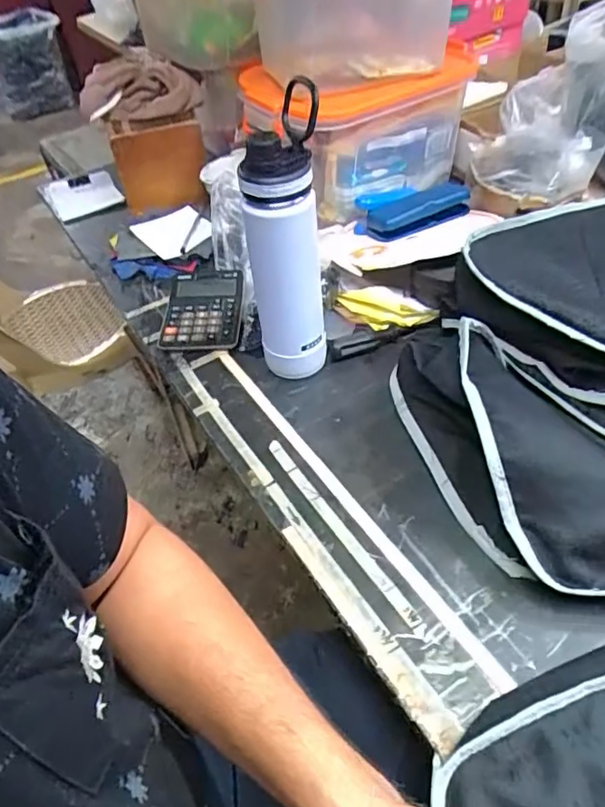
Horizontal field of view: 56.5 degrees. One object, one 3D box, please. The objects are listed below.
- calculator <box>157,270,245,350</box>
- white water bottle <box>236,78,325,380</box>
[{"bbox_3d":[-0.133,-0.127,0.754,0.105,0.017,0.151,-4,50,7],"label":"calculator"},{"bbox_3d":[-0.017,-0.149,0.591,0.075,0.285,0.070,-7,46,2],"label":"white water bottle"}]

